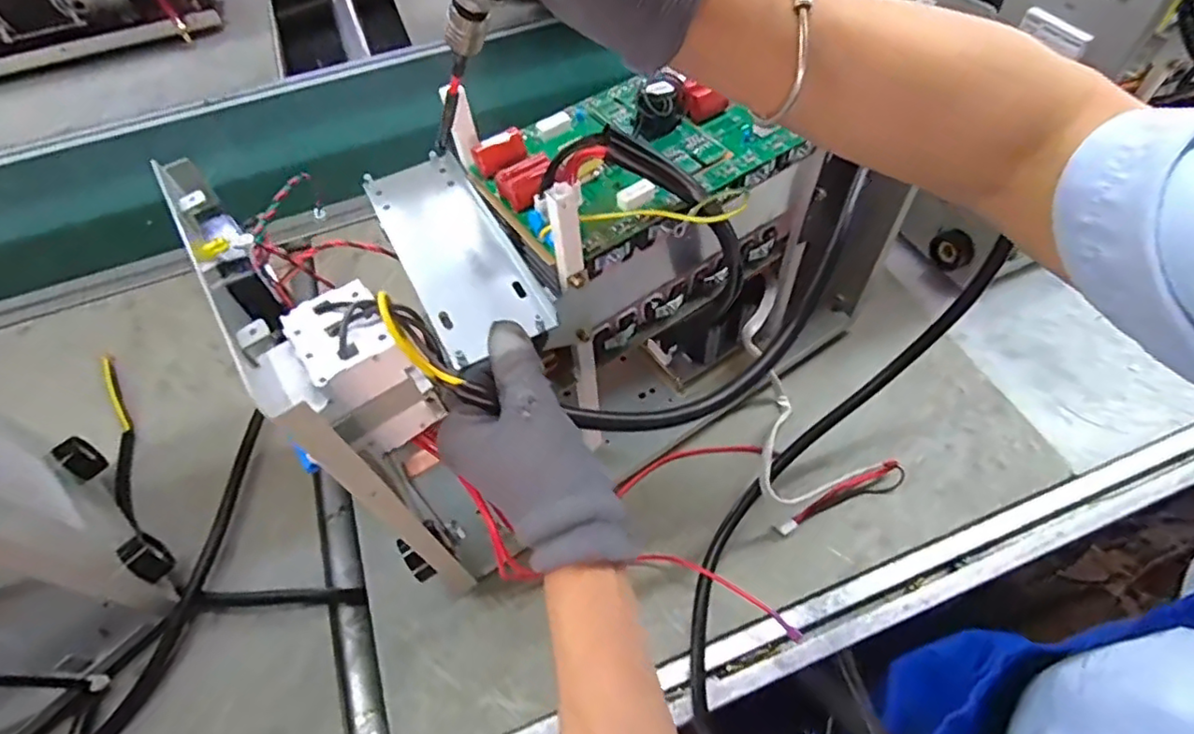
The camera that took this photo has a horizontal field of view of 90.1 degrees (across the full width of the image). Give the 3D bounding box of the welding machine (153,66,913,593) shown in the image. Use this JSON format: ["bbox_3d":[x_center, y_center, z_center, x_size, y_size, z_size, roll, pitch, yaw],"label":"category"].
[{"bbox_3d":[-0.023,-0.060,0.453,0.369,0.288,0.184,-33,63,-16],"label":"welding machine"}]

